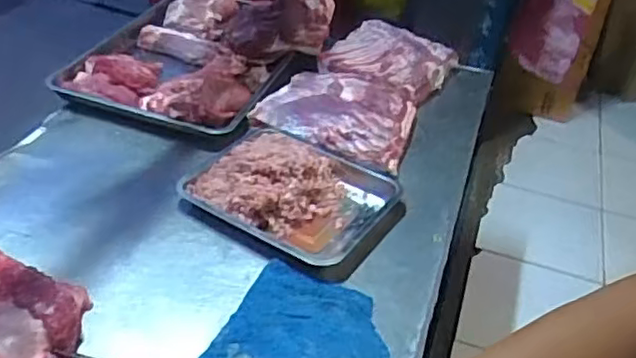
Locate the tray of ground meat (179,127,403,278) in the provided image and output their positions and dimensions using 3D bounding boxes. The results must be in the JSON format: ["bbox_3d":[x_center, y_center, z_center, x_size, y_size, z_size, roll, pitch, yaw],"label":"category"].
[{"bbox_3d":[-0.035,0.005,1.057,0.327,0.085,0.268,25,39,22],"label":"tray of ground meat"}]

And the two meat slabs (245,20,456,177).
[{"bbox_3d":[0.094,-0.205,1.350,0.294,0.065,0.502,18,37,14],"label":"two meat slabs"}]

